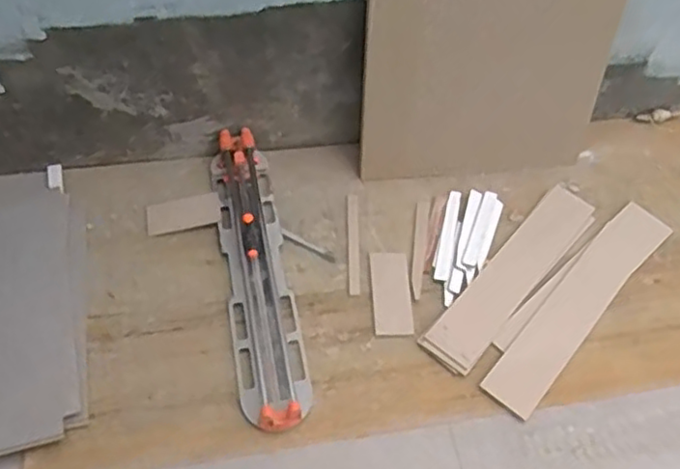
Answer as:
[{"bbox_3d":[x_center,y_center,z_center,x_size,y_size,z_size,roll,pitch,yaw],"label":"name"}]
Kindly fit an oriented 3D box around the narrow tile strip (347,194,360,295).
[{"bbox_3d":[0.031,0.019,1.570,0.027,0.007,0.286,1,53,-2],"label":"narrow tile strip"}]

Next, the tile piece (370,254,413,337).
[{"bbox_3d":[0.114,0.129,1.488,0.082,0.008,0.208,0,53,-3],"label":"tile piece"}]

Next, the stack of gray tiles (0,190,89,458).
[{"bbox_3d":[-0.658,0.154,1.379,0.250,0.045,0.588,-6,58,-16],"label":"stack of gray tiles"}]

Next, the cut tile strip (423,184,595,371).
[{"bbox_3d":[0.406,0.075,1.534,0.110,0.015,0.574,35,59,21],"label":"cut tile strip"}]

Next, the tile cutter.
[{"bbox_3d":[-0.184,0.068,1.461,0.142,0.091,0.714,-8,54,-9],"label":"tile cutter"}]

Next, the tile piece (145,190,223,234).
[{"bbox_3d":[-0.366,-0.050,1.568,0.167,0.012,0.086,-10,55,-11],"label":"tile piece"}]

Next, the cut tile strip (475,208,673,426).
[{"bbox_3d":[0.543,0.142,1.501,0.124,0.009,0.658,38,60,22],"label":"cut tile strip"}]

